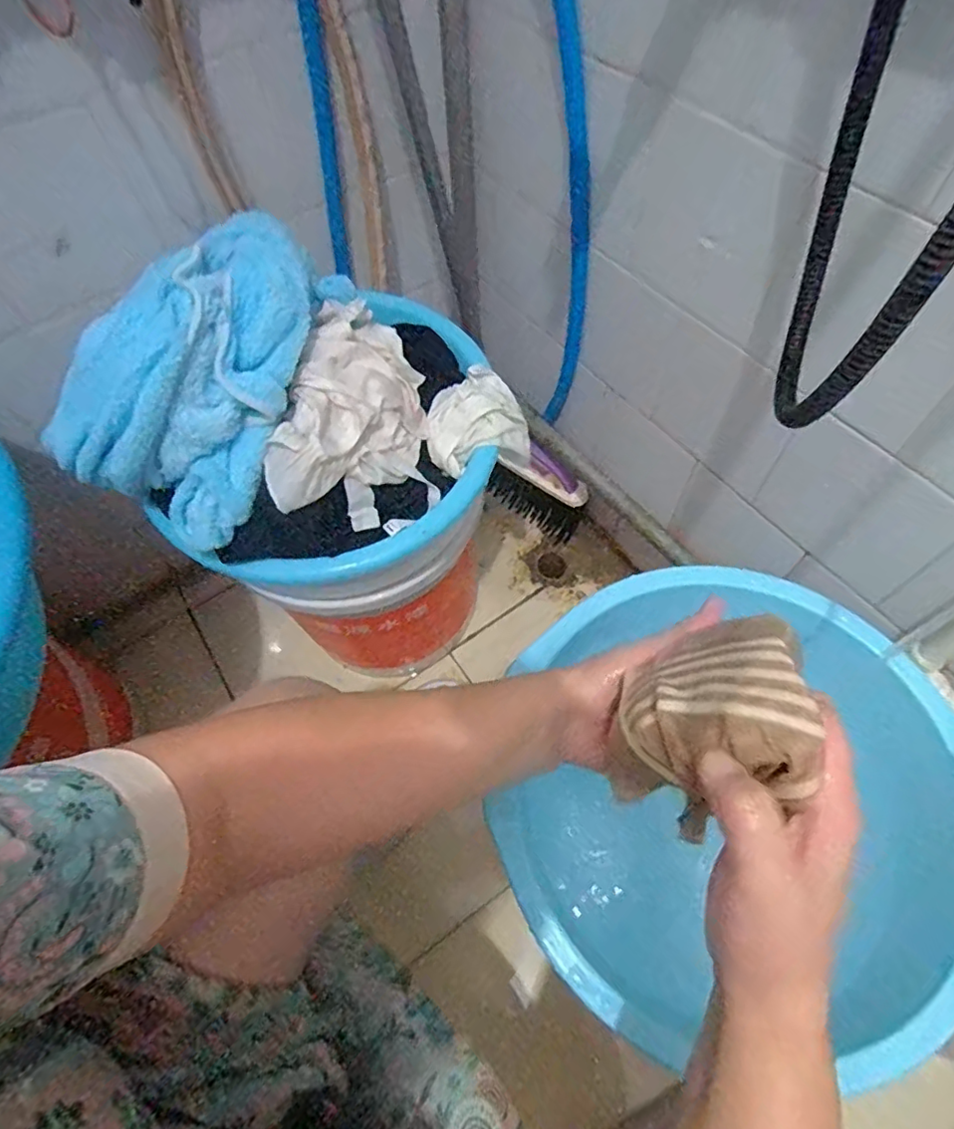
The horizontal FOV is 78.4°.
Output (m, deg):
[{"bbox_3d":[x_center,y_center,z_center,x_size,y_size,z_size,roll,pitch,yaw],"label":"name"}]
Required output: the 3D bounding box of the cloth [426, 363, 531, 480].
[{"bbox_3d":[-0.001,-0.140,0.562,0.096,0.055,0.089,-11,61,-2],"label":"cloth"}]

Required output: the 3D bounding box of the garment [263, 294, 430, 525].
[{"bbox_3d":[-0.102,-0.132,0.506,0.091,0.096,0.206,8,61,8],"label":"garment"}]

